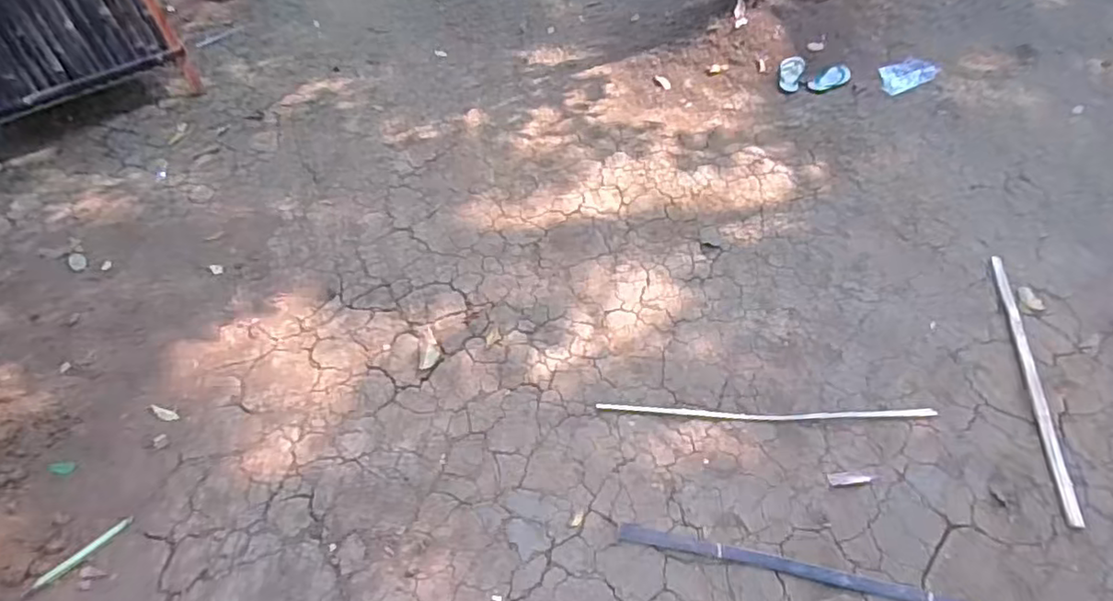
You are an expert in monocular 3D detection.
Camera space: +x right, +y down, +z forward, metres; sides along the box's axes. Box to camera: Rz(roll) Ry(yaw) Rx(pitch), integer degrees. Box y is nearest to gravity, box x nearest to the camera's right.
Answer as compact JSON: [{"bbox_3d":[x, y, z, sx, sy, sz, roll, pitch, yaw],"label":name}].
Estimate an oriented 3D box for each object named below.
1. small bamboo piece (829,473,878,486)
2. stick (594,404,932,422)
[{"bbox_3d":[0.728,0.437,1.518,0.119,0.004,0.031,-4,48,0],"label":"small bamboo piece"},{"bbox_3d":[0.558,0.307,1.664,0.881,0.013,0.046,0,48,4],"label":"stick"}]

